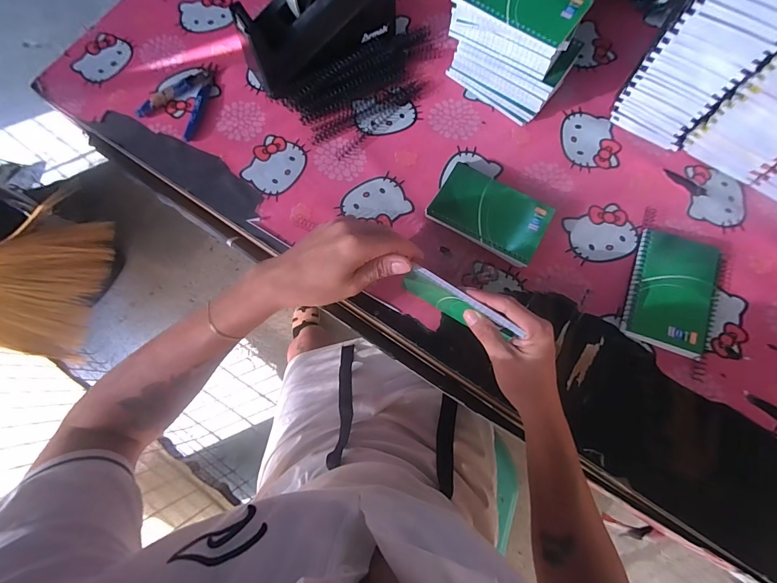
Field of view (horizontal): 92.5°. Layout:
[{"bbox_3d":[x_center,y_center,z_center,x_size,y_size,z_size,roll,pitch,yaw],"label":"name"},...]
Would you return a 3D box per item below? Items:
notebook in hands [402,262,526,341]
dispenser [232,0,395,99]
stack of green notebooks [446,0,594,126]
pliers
[{"bbox_3d":[0.072,0.013,0.389,0.124,0.080,0.013,30,78,8],"label":"notebook in hands"},{"bbox_3d":[-0.084,-0.340,0.469,0.199,0.113,0.099,-32,77,-7],"label":"dispenser"},{"bbox_3d":[0.157,-0.307,0.459,0.146,0.115,0.094,38,79,10],"label":"stack of green notebooks"},{"bbox_3d":[-0.271,-0.258,0.500,0.081,0.012,0.102,30,78,8],"label":"pliers"}]

